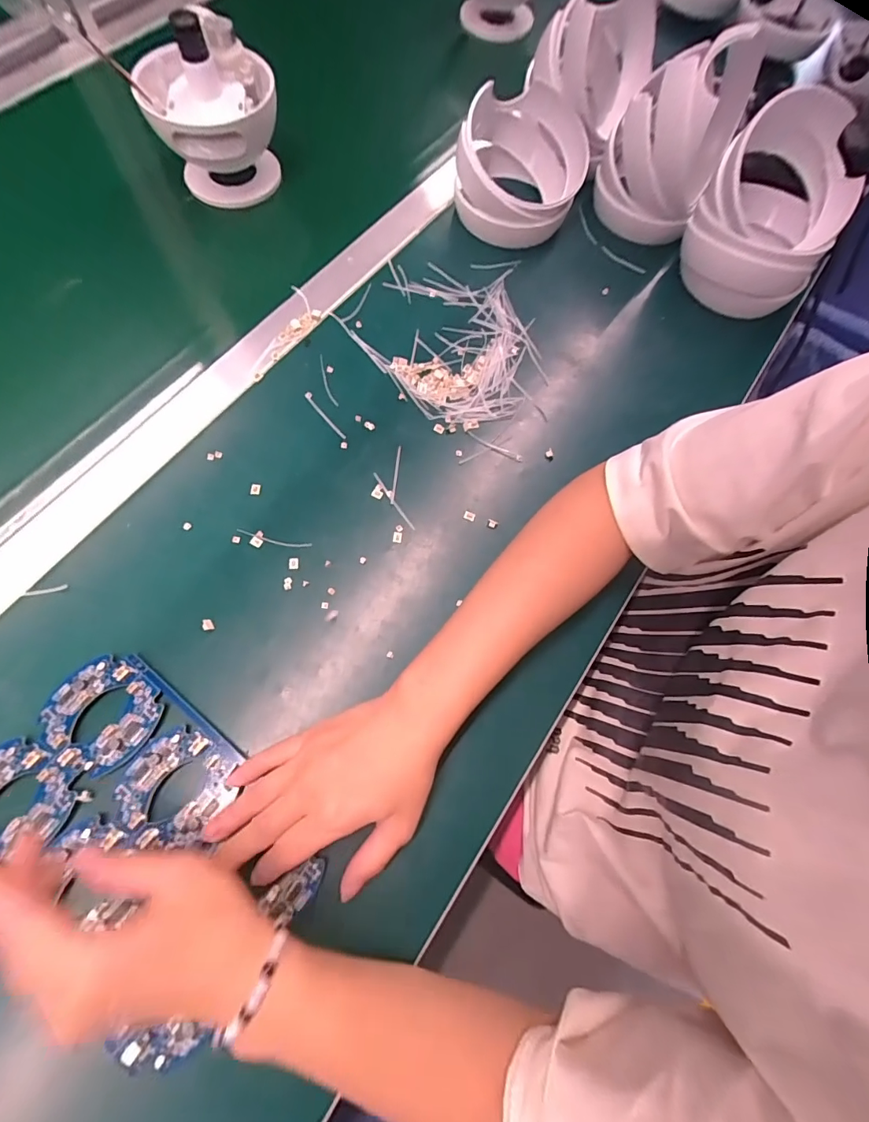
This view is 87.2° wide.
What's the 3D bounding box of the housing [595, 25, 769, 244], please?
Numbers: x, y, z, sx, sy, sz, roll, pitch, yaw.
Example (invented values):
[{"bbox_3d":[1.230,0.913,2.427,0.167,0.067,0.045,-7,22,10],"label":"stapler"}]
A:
[{"bbox_3d":[0.219,-0.397,0.417,0.105,0.118,0.103,24,71,4],"label":"housing"}]

